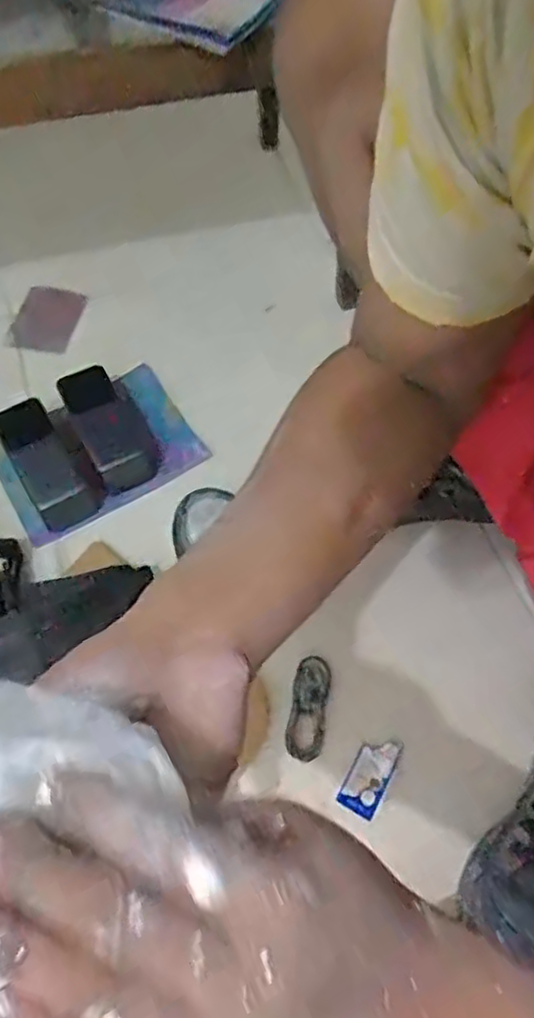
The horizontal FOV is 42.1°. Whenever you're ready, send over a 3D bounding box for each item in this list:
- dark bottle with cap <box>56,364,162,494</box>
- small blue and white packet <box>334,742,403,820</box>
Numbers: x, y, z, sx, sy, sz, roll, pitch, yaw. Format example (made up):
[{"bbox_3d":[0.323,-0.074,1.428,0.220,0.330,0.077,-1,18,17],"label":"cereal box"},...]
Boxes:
[{"bbox_3d":[-0.166,-0.090,0.736,0.068,0.025,0.140,-27,79,-15],"label":"dark bottle with cap"},{"bbox_3d":[0.088,0.225,0.590,0.033,0.005,0.067,27,63,15],"label":"small blue and white packet"}]

